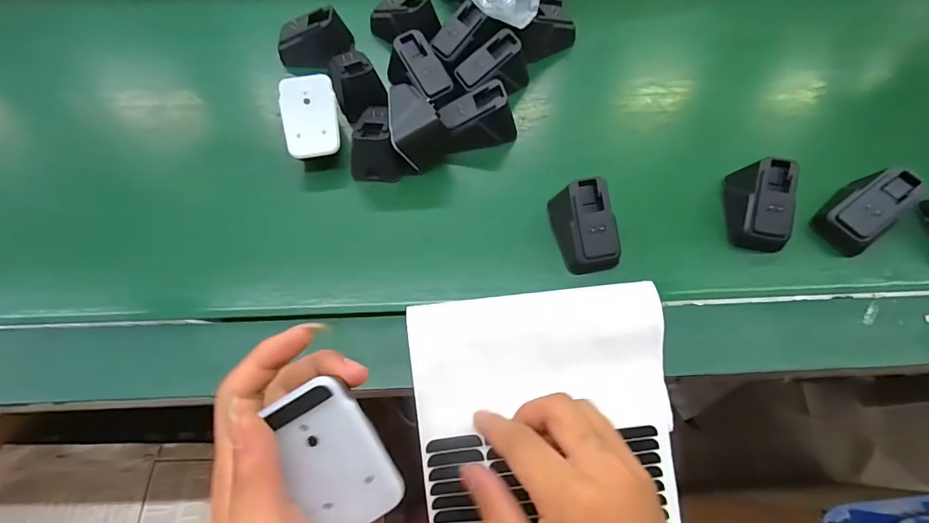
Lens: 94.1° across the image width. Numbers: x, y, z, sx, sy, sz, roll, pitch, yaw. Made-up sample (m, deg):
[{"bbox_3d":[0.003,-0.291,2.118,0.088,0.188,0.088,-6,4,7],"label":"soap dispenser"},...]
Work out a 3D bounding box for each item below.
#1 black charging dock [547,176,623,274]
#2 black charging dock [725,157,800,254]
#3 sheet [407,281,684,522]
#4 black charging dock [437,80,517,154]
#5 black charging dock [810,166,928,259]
[{"bbox_3d":[0.092,-0.027,0.329,0.043,0.034,0.064,-12,66,-5],"label":"black charging dock"},{"bbox_3d":[0.233,-0.043,0.337,0.037,0.040,0.064,7,66,4],"label":"black charging dock"},{"bbox_3d":[0.057,0.177,0.281,0.169,0.031,0.314,-1,86,0],"label":"sheet"},{"bbox_3d":[0.012,-0.126,0.377,0.063,0.041,0.039,-12,66,-5],"label":"black charging dock"},{"bbox_3d":[0.316,-0.042,0.339,0.058,0.040,0.041,-35,70,-14],"label":"black charging dock"}]

